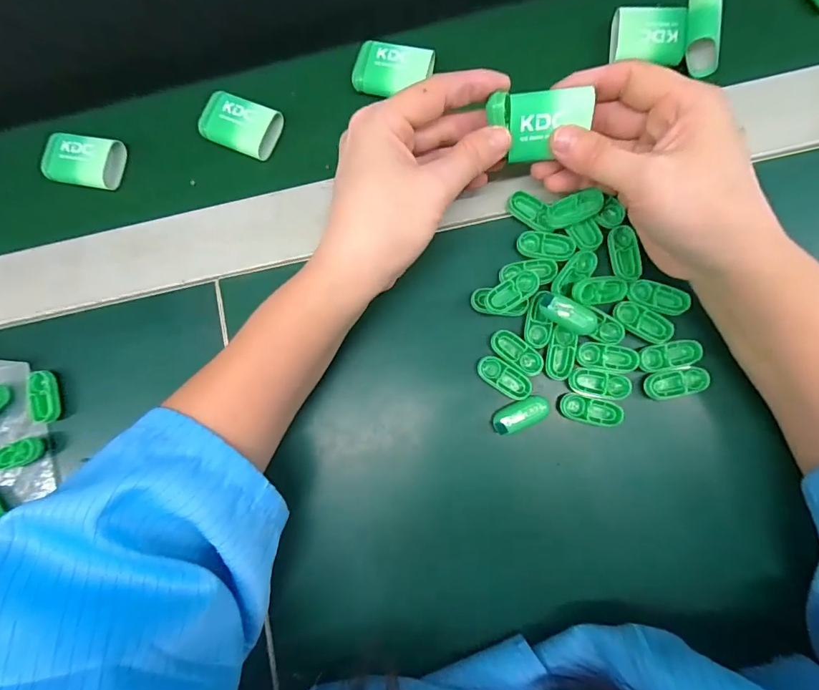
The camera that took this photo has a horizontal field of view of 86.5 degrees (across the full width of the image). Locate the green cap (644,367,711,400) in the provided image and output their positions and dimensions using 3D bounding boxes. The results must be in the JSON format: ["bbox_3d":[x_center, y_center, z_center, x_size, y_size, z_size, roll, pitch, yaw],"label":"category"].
[{"bbox_3d":[0.154,0.022,0.249,0.033,0.005,0.015,-11,83,1],"label":"green cap"}]

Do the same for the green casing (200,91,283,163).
[{"bbox_3d":[-0.116,-0.149,0.299,0.050,0.018,0.036,20,85,4],"label":"green casing"}]

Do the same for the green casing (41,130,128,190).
[{"bbox_3d":[-0.231,-0.129,0.308,0.049,0.017,0.037,12,84,3],"label":"green casing"}]

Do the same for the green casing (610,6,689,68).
[{"bbox_3d":[0.150,-0.196,0.276,0.044,0.011,0.031,4,84,3],"label":"green casing"}]

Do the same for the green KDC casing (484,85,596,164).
[{"bbox_3d":[0.068,-0.116,0.231,0.049,0.033,0.014,-1,43,6],"label":"green KDC casing"}]

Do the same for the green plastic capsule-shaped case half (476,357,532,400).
[{"bbox_3d":[0.056,0.019,0.257,0.034,0.004,0.015,33,86,5],"label":"green plastic capsule-shaped case half"}]

